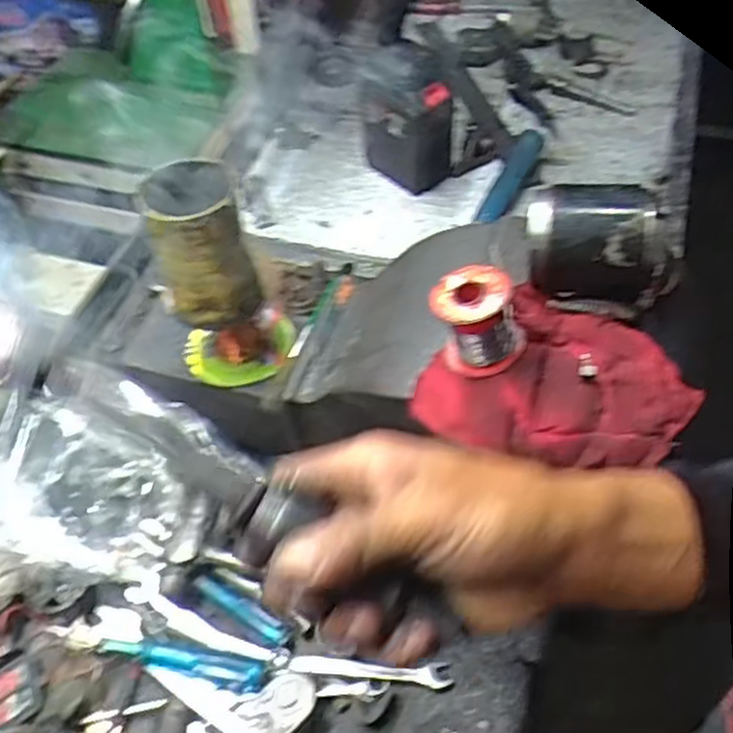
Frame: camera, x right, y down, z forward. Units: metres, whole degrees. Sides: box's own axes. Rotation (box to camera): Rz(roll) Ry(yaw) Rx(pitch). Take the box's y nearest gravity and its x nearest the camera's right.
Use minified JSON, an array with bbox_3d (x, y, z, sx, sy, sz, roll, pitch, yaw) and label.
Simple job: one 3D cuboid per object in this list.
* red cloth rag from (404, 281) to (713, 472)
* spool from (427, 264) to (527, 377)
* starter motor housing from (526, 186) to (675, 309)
[{"bbox_3d":[0.126,0.010,0.500,0.163,0.024,0.120,20,55,19],"label":"red cloth rag"},{"bbox_3d":[0.074,-0.029,0.500,0.061,0.064,0.051,0,51,4],"label":"spool"},{"bbox_3d":[0.154,-0.085,0.520,0.084,0.059,0.071,4,51,8],"label":"starter motor housing"}]

